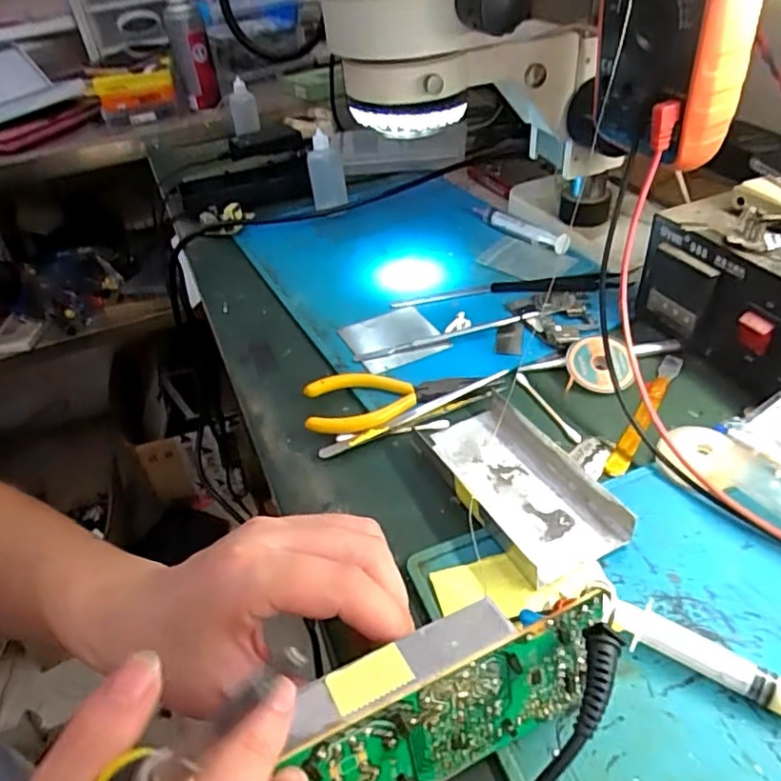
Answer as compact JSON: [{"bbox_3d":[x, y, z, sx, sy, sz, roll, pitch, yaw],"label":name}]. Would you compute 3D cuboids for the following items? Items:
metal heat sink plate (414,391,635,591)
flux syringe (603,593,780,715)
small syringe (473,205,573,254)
[{"bbox_3d":[0.068,0.046,0.339,0.068,0.018,0.126,-24,42,-19],"label":"metal heat sink plate"},{"bbox_3d":[0.139,0.115,0.248,0.103,0.015,0.012,19,46,28],"label":"flux syringe"},{"bbox_3d":[0.116,-0.153,0.567,0.020,0.015,0.120,-29,44,-24],"label":"small syringe"}]

